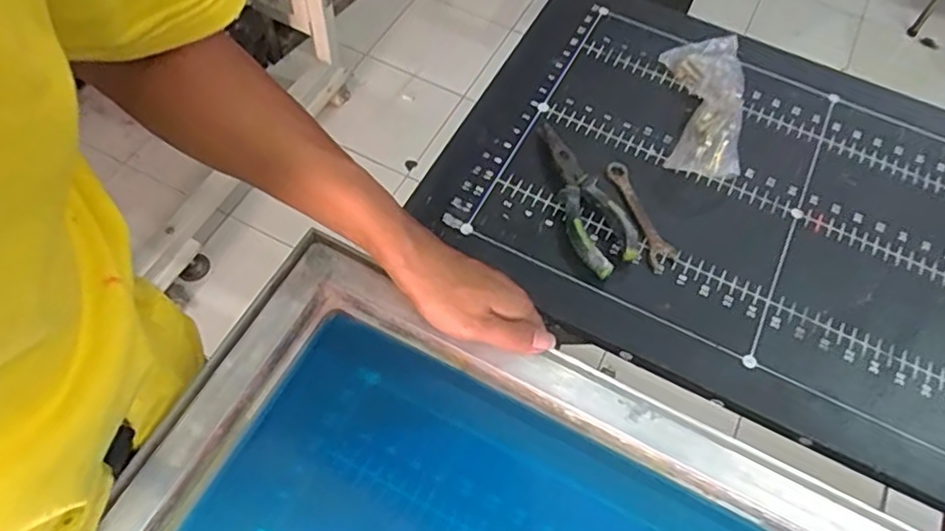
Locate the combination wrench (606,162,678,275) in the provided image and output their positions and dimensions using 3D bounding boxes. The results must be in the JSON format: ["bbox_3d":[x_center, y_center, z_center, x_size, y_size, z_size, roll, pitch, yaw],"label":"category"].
[{"bbox_3d":[0.144,-0.045,0.570,0.024,0.008,0.112,-14,62,-11],"label":"combination wrench"}]

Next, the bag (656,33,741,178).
[{"bbox_3d":[0.223,-0.158,0.627,0.073,0.034,0.166,7,60,0],"label":"bag"}]

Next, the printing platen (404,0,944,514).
[{"bbox_3d":[0.275,-0.049,0.580,0.573,0.026,0.383,25,62,10],"label":"printing platen"}]

